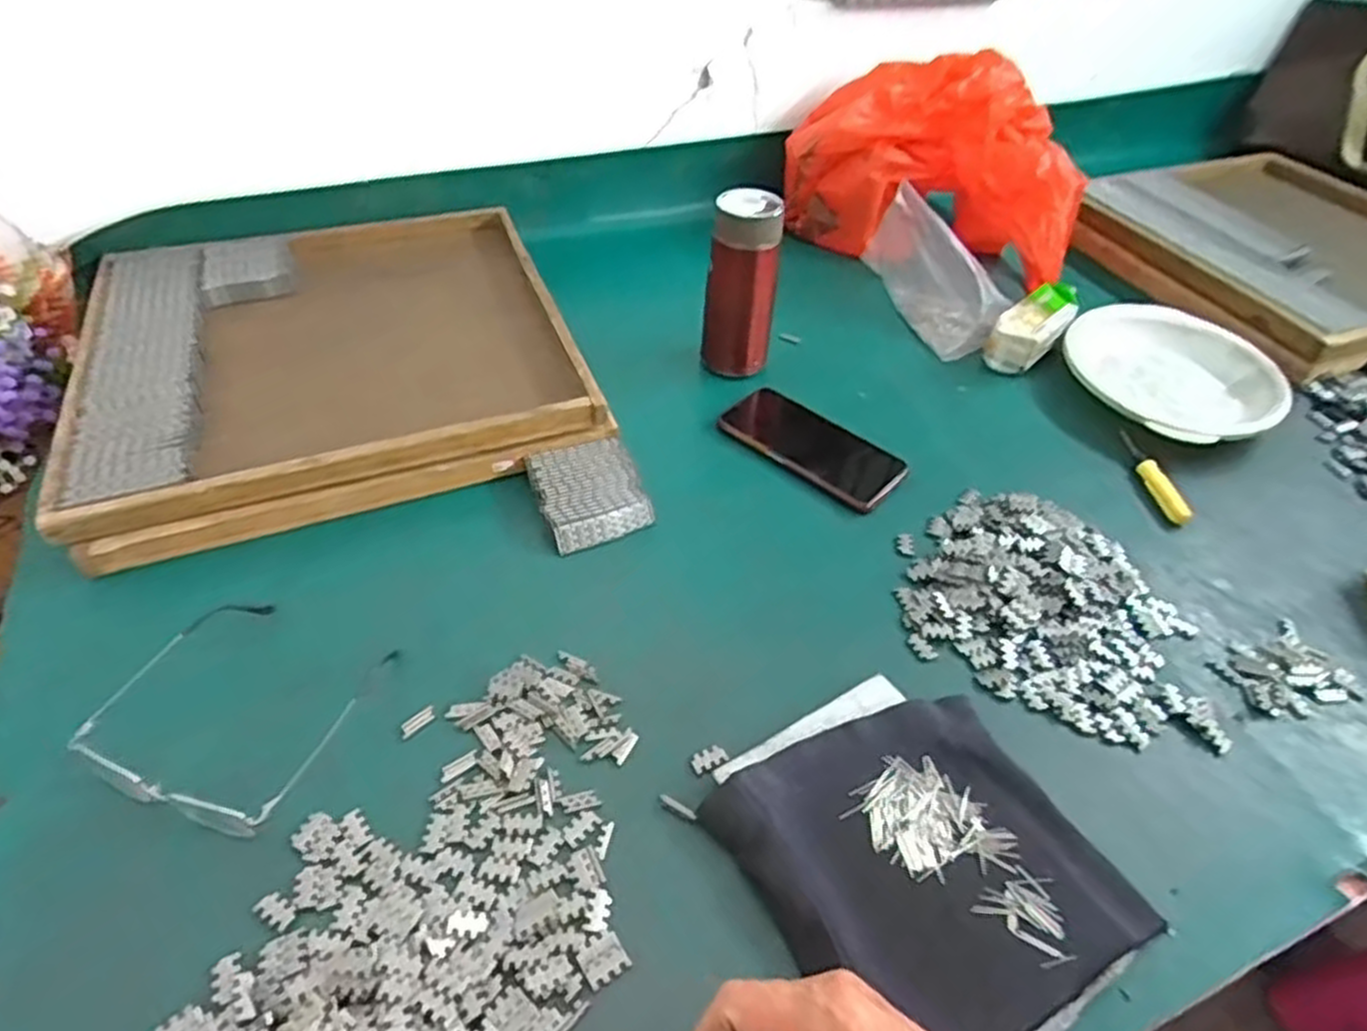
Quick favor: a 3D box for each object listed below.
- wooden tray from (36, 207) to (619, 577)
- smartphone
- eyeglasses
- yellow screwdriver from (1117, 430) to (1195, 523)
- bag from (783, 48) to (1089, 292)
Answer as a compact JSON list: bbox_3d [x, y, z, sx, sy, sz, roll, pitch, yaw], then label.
[{"bbox_3d":[-0.321,-0.151,0.727,0.400,0.061,0.400,-16,48,-19],"label":"wooden tray"},{"bbox_3d":[0.113,-0.063,0.695,0.079,0.015,0.159,-33,55,-31],"label":"smartphone"},{"bbox_3d":[-0.270,0.111,0.480,0.131,0.032,0.139,12,45,9],"label":"eyeglasses"},{"bbox_3d":[0.405,-0.038,0.686,0.015,0.020,0.110,-5,45,-8],"label":"yellow screwdriver"},{"bbox_3d":[0.296,-0.408,0.930,0.336,0.194,0.148,19,47,16],"label":"bag"}]

